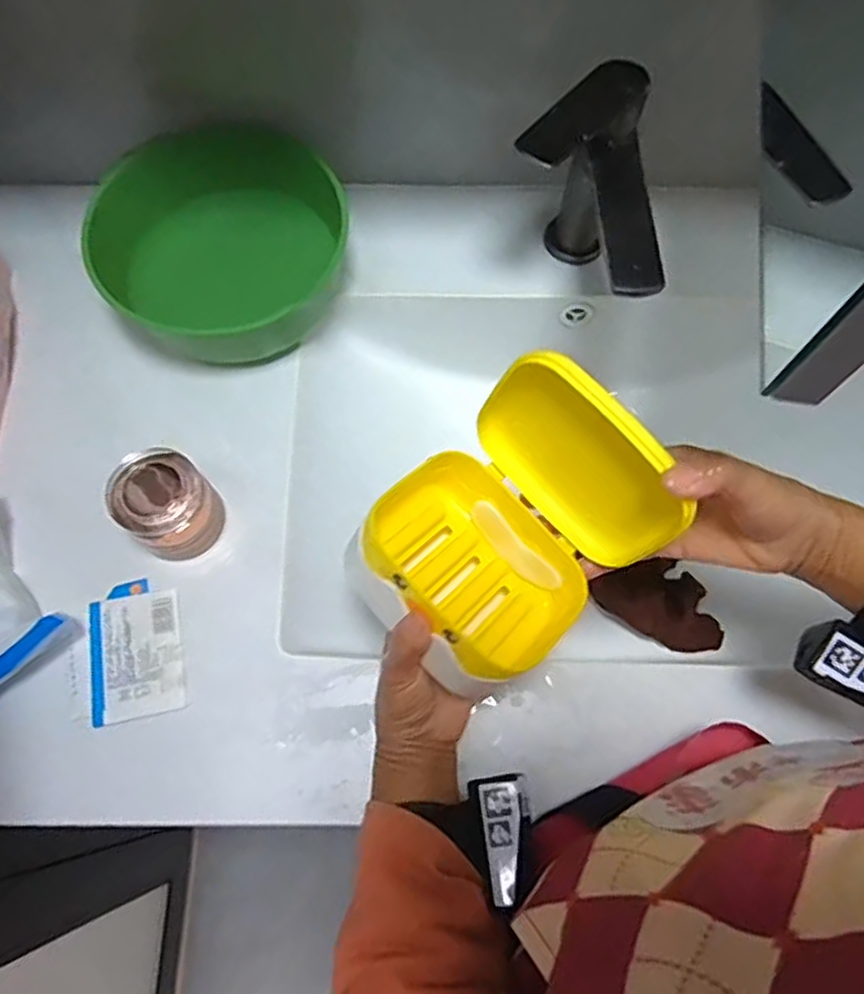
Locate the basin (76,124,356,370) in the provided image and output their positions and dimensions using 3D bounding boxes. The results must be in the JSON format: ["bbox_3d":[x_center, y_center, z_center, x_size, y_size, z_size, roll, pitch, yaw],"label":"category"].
[{"bbox_3d":[-0.161,-0.203,0.532,0.188,0.083,0.173,0,69,0],"label":"basin"}]

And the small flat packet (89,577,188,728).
[{"bbox_3d":[-0.207,0.106,0.468,0.061,0.006,0.094,-11,70,-4],"label":"small flat packet"}]

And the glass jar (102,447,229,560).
[{"bbox_3d":[-0.183,0.006,0.469,0.057,0.067,0.061,0,69,0],"label":"glass jar"}]

